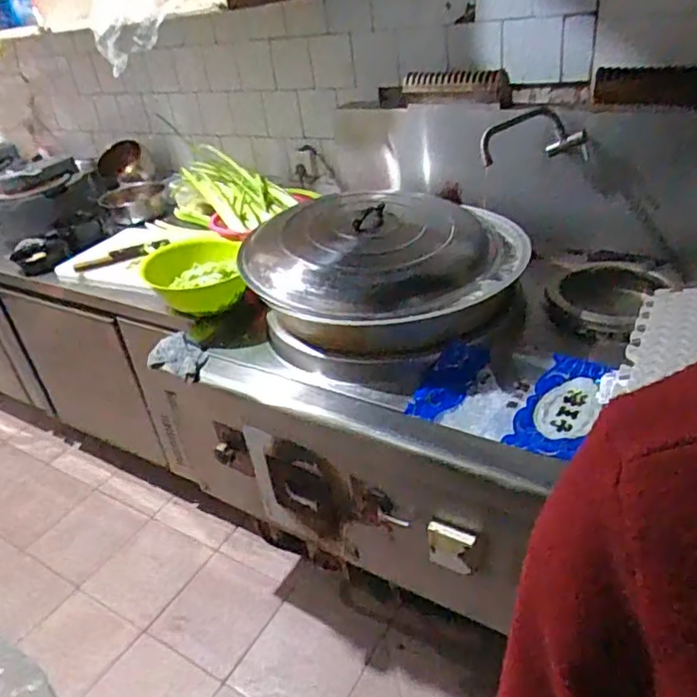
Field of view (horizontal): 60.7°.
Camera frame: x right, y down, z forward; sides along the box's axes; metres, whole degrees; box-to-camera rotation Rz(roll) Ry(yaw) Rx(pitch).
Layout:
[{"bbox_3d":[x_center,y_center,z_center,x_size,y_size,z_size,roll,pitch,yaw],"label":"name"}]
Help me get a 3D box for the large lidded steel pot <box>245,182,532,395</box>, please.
[{"bbox_3d":[0.073,-0.219,1.500,0.655,0.211,0.706,-27,37,-28],"label":"large lidded steel pot"}]

